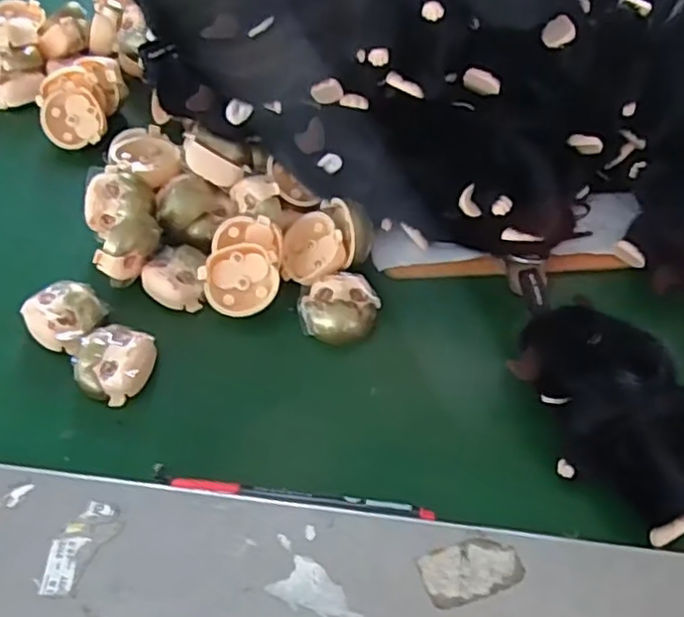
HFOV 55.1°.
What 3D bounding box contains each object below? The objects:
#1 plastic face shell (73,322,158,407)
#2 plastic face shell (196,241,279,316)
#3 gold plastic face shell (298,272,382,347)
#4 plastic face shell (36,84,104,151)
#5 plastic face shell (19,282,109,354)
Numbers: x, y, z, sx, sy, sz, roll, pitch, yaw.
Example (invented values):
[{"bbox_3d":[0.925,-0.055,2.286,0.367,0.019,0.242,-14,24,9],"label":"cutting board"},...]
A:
[{"bbox_3d":[-0.139,0.035,0.400,0.043,0.028,0.040,10,53,5],"label":"plastic face shell"},{"bbox_3d":[-0.068,-0.019,0.439,0.046,0.014,0.048,1,85,-6],"label":"plastic face shell"},{"bbox_3d":[-0.002,0.000,0.437,0.049,0.024,0.043,11,53,6],"label":"gold plastic face shell"},{"bbox_3d":[-0.217,-0.154,0.528,0.048,0.008,0.048,0,90,-12],"label":"plastic face shell"},{"bbox_3d":[-0.177,0.005,0.424,0.043,0.026,0.048,11,53,6],"label":"plastic face shell"}]

